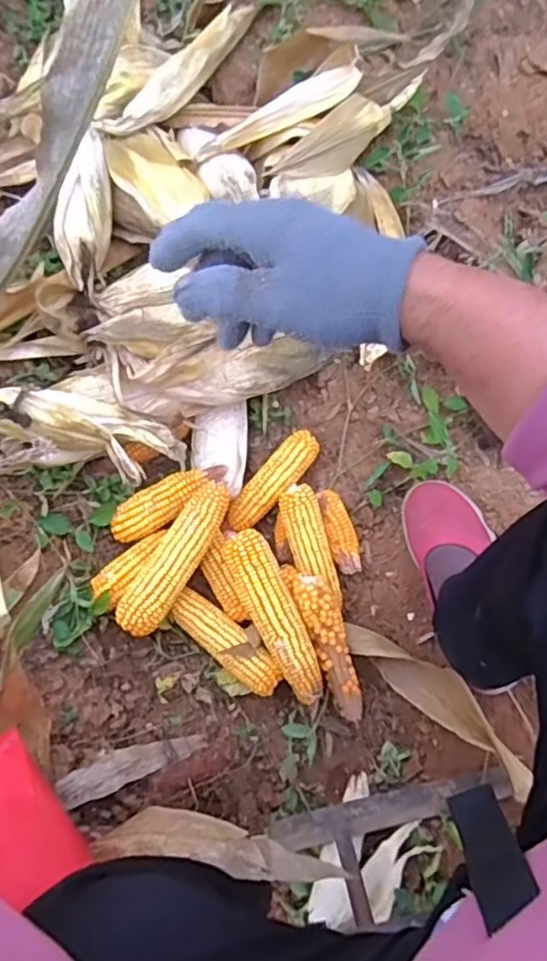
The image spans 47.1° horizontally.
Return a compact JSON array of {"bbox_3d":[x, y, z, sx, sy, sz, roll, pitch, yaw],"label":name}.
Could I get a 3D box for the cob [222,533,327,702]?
[{"bbox_3d":[0.003,0.150,0.691,0.051,0.049,0.204,-25,91,-8],"label":"cob"}]

